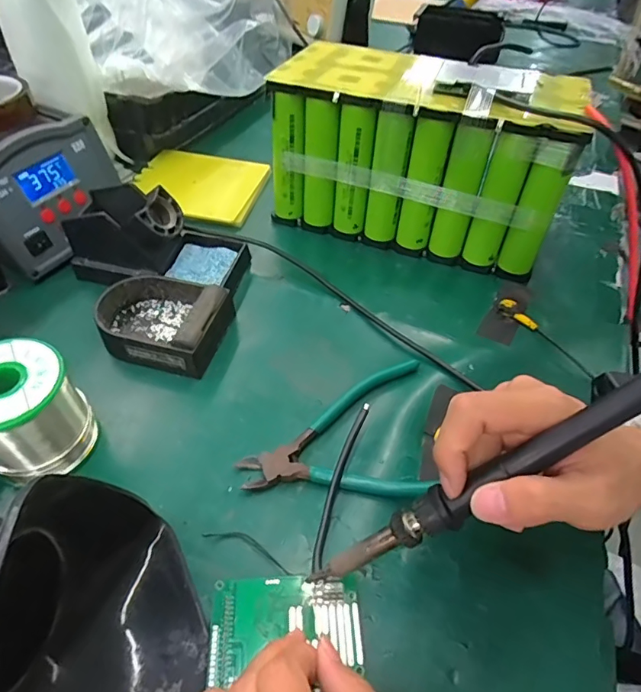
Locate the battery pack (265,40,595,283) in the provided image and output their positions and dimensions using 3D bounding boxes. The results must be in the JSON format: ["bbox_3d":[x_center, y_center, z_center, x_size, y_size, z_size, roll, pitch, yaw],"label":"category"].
[{"bbox_3d":[0.098,-0.196,0.477,0.274,0.149,0.136,19,49,13],"label":"battery pack"}]

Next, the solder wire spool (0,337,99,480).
[{"bbox_3d":[-0.192,0.044,0.310,0.063,0.075,0.067,2,47,-2],"label":"solder wire spool"}]

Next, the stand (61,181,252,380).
[{"bbox_3d":[-0.153,-0.070,0.407,0.164,0.065,0.166,9,47,4],"label":"stand"}]

